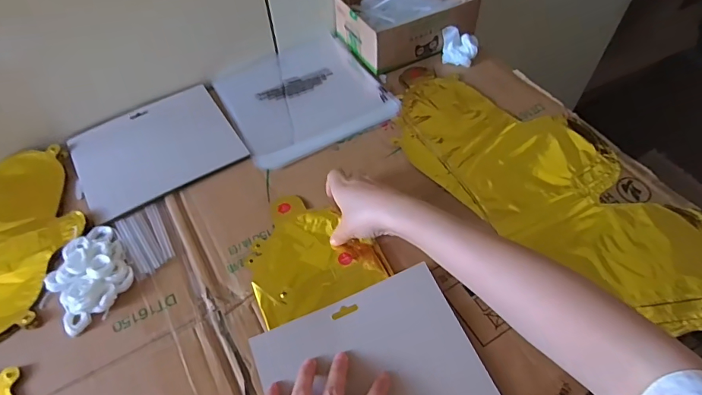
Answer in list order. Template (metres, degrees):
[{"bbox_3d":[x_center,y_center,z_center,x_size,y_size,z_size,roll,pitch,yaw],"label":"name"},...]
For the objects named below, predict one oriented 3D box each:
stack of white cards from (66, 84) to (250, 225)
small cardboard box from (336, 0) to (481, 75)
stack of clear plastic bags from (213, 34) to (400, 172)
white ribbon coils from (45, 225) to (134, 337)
[{"bbox_3d":[-0.252,-0.065,0.562,0.190,0.010,0.166,-28,59,-17],"label":"stack of white cards"},{"bbox_3d":[0.085,-0.271,0.654,0.187,0.064,0.141,-26,58,-16],"label":"small cardboard box"},{"bbox_3d":[-0.071,-0.148,0.623,0.209,0.019,0.220,-24,58,-15],"label":"stack of clear plastic bags"},{"bbox_3d":[-0.272,0.079,0.451,0.074,0.020,0.100,-32,60,-19],"label":"white ribbon coils"}]

